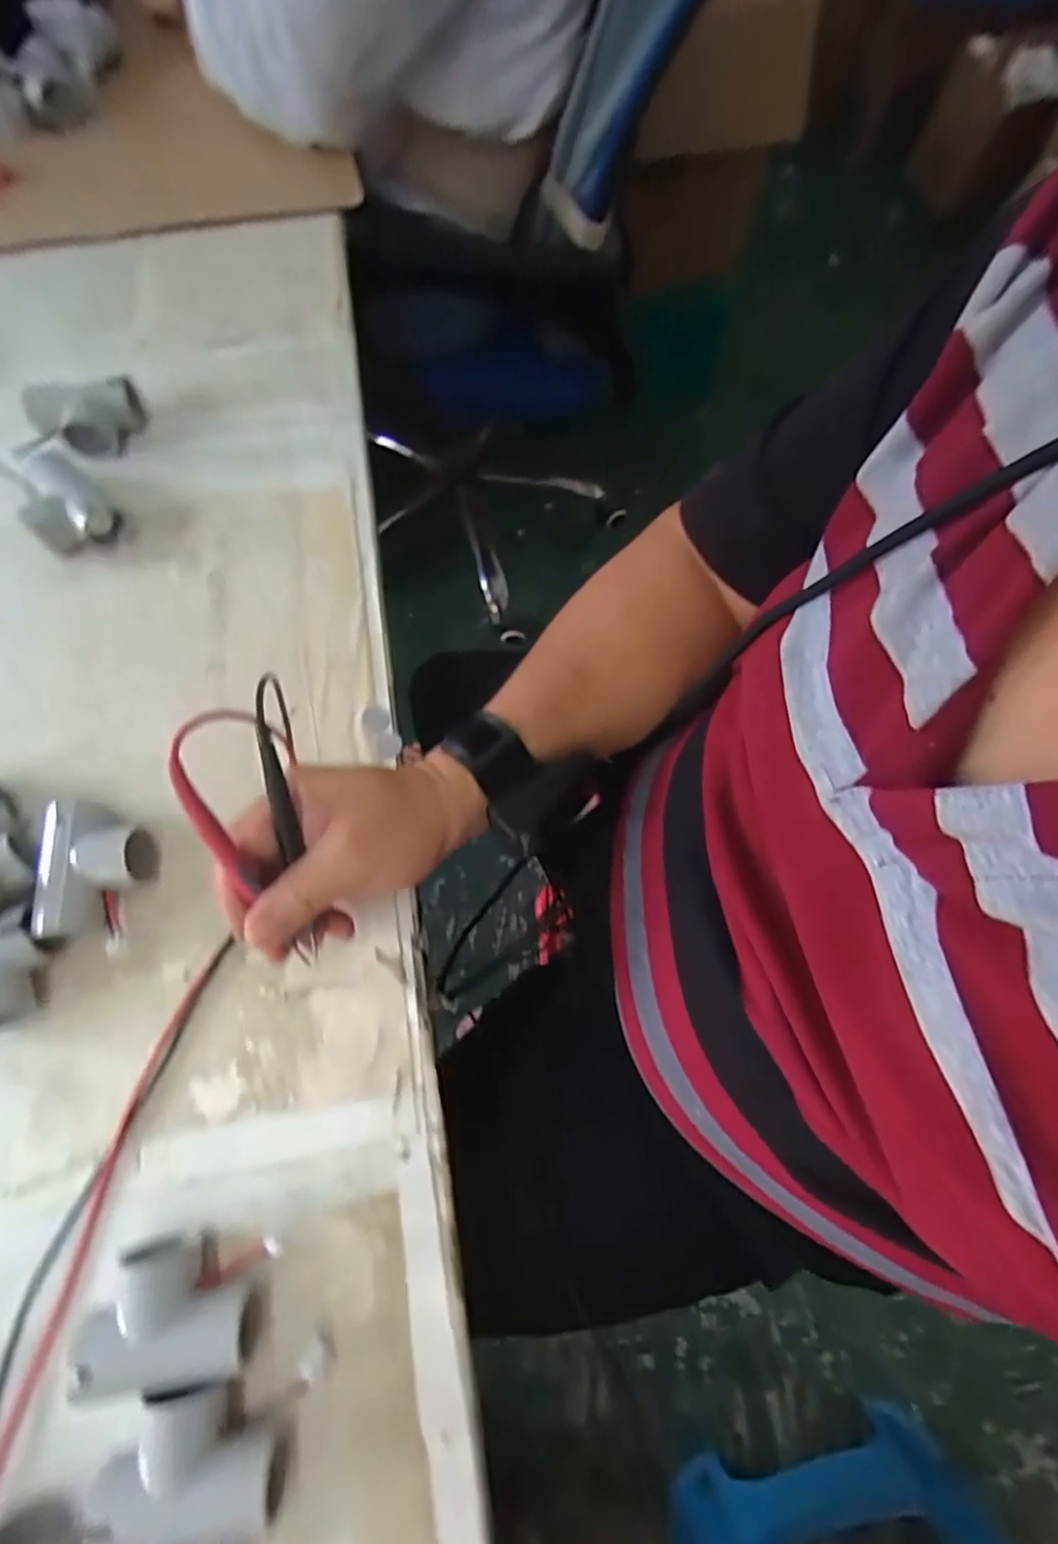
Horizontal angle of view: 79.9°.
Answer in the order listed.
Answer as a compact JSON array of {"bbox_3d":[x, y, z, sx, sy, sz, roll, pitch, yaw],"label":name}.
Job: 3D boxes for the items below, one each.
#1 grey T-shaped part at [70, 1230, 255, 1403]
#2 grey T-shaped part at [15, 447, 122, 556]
[{"bbox_3d":[-0.167,0.251,0.294,0.073,0.031,0.051,-5,69,-2],"label":"grey T-shaped part"},{"bbox_3d":[-0.338,-0.193,0.449,0.095,0.026,0.050,41,74,14],"label":"grey T-shaped part"}]

